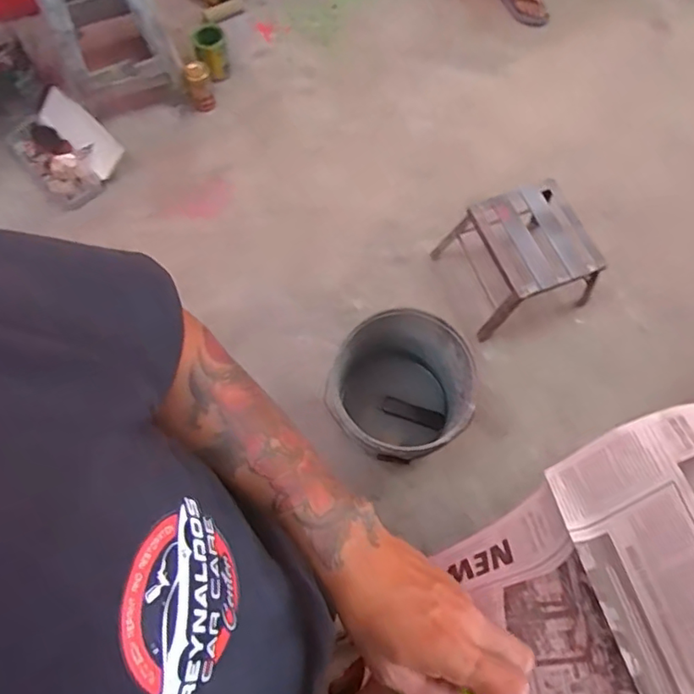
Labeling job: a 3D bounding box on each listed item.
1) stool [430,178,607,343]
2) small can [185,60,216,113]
[{"bbox_3d":[0.448,-0.232,1.472,0.309,0.216,0.317,-22,71,-9],"label":"stool"},{"bbox_3d":[-0.428,-0.761,1.637,0.064,0.135,0.066,0,69,-1],"label":"small can"}]

